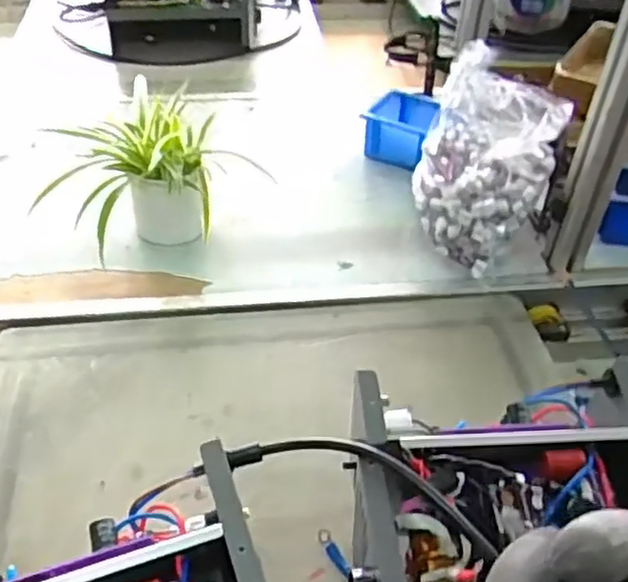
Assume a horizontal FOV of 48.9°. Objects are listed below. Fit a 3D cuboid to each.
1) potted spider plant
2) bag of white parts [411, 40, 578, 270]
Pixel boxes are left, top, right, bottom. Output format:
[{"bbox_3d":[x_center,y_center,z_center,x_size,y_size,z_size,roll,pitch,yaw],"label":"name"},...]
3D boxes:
[{"bbox_3d":[-0.219,-0.140,0.855,0.179,0.144,0.196,-31,52,-32],"label":"potted spider plant"},{"bbox_3d":[0.198,-0.140,0.837,0.159,0.217,0.133,33,49,29],"label":"bag of white parts"}]

